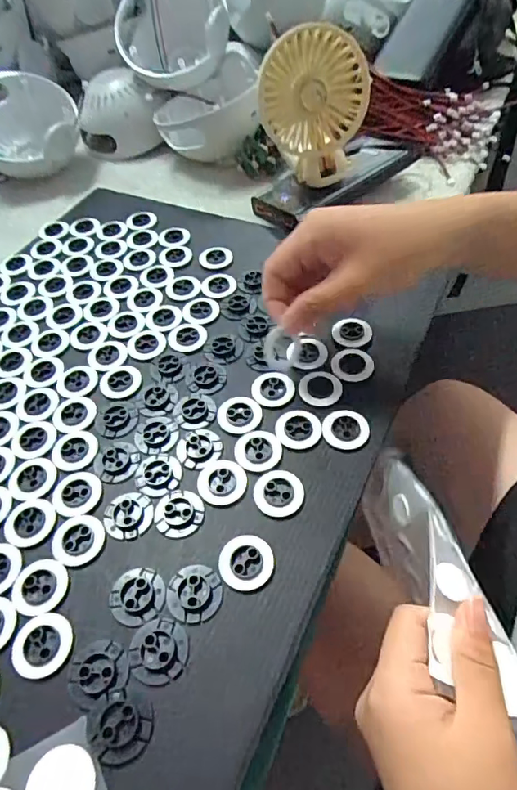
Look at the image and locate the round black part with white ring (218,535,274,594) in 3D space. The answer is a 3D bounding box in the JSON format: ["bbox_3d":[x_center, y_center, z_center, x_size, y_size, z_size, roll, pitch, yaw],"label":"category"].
[{"bbox_3d":[-0.006,0.088,0.256,0.028,0.004,0.028,-2,52,2],"label":"round black part with white ring"}]

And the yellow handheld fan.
[{"bbox_3d":[0.047,-0.233,0.420,0.088,0.137,0.052,-9,52,-2],"label":"yellow handheld fan"}]

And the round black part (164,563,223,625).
[{"bbox_3d":[-0.033,0.100,0.248,0.027,0.004,0.027,-2,52,2],"label":"round black part"}]

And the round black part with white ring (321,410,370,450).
[{"bbox_3d":[0.054,0.021,0.303,0.027,0.004,0.027,-2,52,2],"label":"round black part with white ring"}]

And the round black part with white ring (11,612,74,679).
[{"bbox_3d":[-0.104,0.120,0.236,0.026,0.004,0.028,-2,52,2],"label":"round black part with white ring"}]

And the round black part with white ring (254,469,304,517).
[{"bbox_3d":[0.012,0.055,0.280,0.028,0.004,0.028,-2,52,2],"label":"round black part with white ring"}]

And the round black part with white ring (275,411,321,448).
[{"bbox_3d":[0.025,0.020,0.305,0.027,0.004,0.026,-2,52,2],"label":"round black part with white ring"}]

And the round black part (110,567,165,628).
[{"bbox_3d":[-0.062,0.101,0.249,0.027,0.004,0.028,-2,52,2],"label":"round black part"}]

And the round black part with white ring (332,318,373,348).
[{"bbox_3d":[0.067,-0.045,0.350,0.027,0.007,0.022,9,53,10],"label":"round black part with white ring"}]

